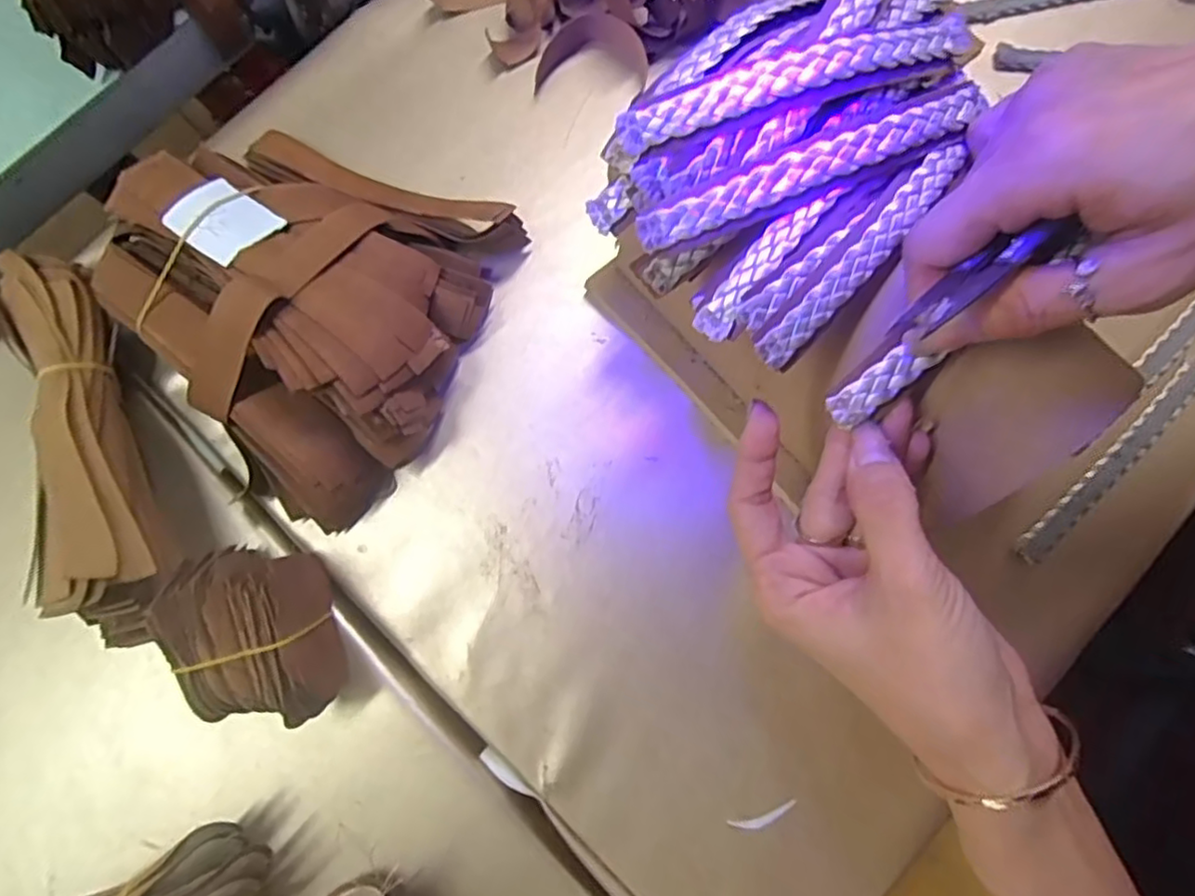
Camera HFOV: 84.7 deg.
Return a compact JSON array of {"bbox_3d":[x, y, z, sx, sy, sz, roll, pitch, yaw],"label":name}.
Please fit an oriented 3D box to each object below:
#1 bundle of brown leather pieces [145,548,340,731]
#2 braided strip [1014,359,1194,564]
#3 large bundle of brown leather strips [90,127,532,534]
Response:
[{"bbox_3d":[-0.156,0.084,0.302,0.071,0.052,0.073,0,79,1],"label":"bundle of brown leather pieces"},{"bbox_3d":[0.258,0.007,0.328,0.139,0.007,0.015,-43,81,-6],"label":"braided strip"},{"bbox_3d":[-0.150,-0.071,0.321,0.164,0.070,0.180,23,81,6],"label":"large bundle of brown leather strips"}]

